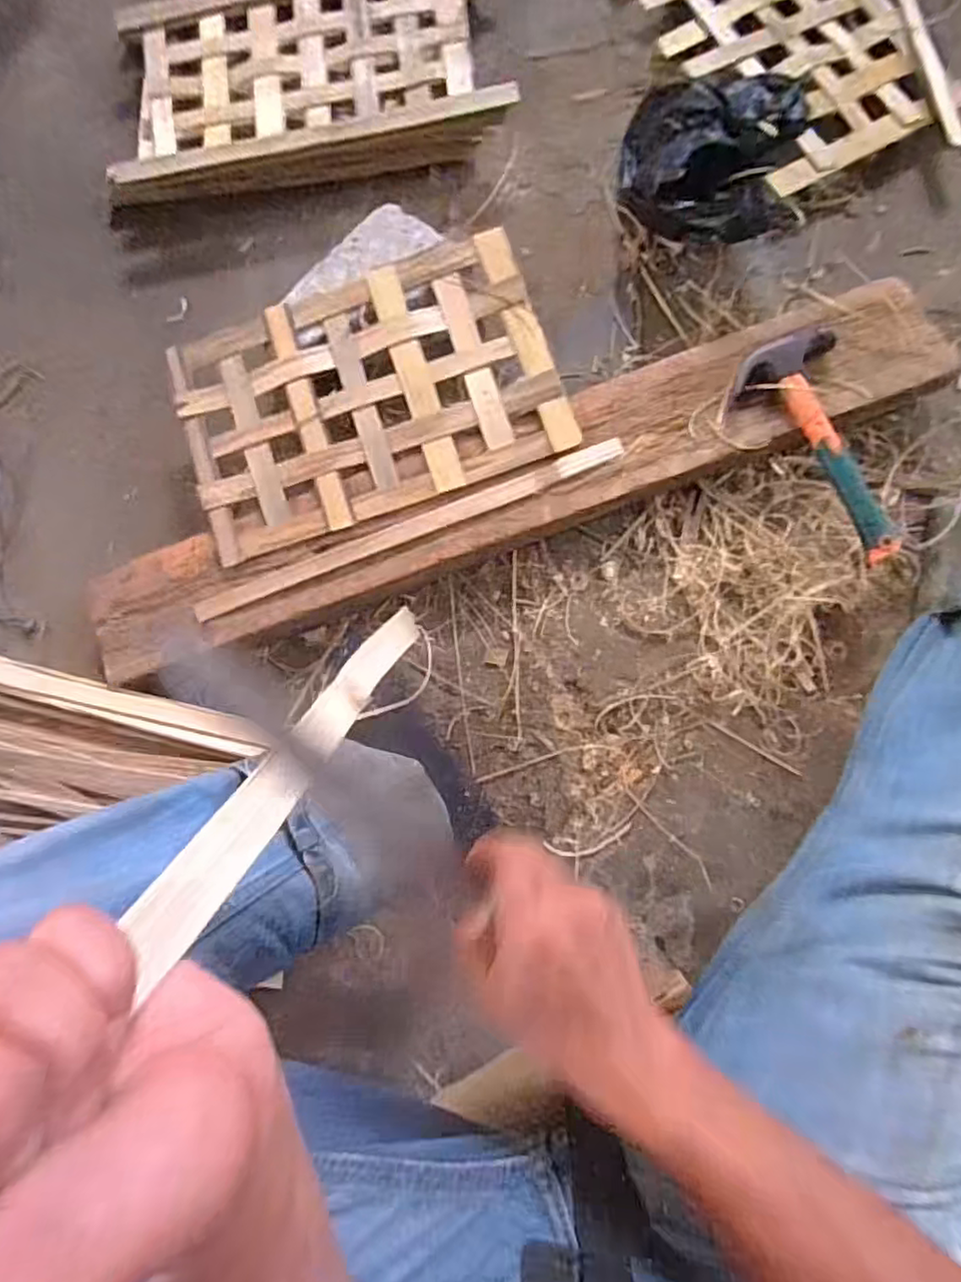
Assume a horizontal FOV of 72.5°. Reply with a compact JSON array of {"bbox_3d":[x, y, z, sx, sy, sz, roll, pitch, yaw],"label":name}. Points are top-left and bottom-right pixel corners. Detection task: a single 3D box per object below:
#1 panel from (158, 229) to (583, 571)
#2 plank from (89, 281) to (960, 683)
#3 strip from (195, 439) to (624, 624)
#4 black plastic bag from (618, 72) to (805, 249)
[{"bbox_3d":[-0.110,-0.232,0.626,0.349,0.020,0.218,-19,81,2],"label":"panel"},{"bbox_3d":[0.023,-0.143,0.628,0.838,0.051,0.123,-21,81,1],"label":"plank"},{"bbox_3d":[-0.068,-0.106,0.608,0.414,0.009,0.027,-22,81,1],"label":"strip"},{"bbox_3d":[0.229,-0.473,0.635,0.170,0.112,0.129,3,82,5],"label":"black plastic bag"}]

